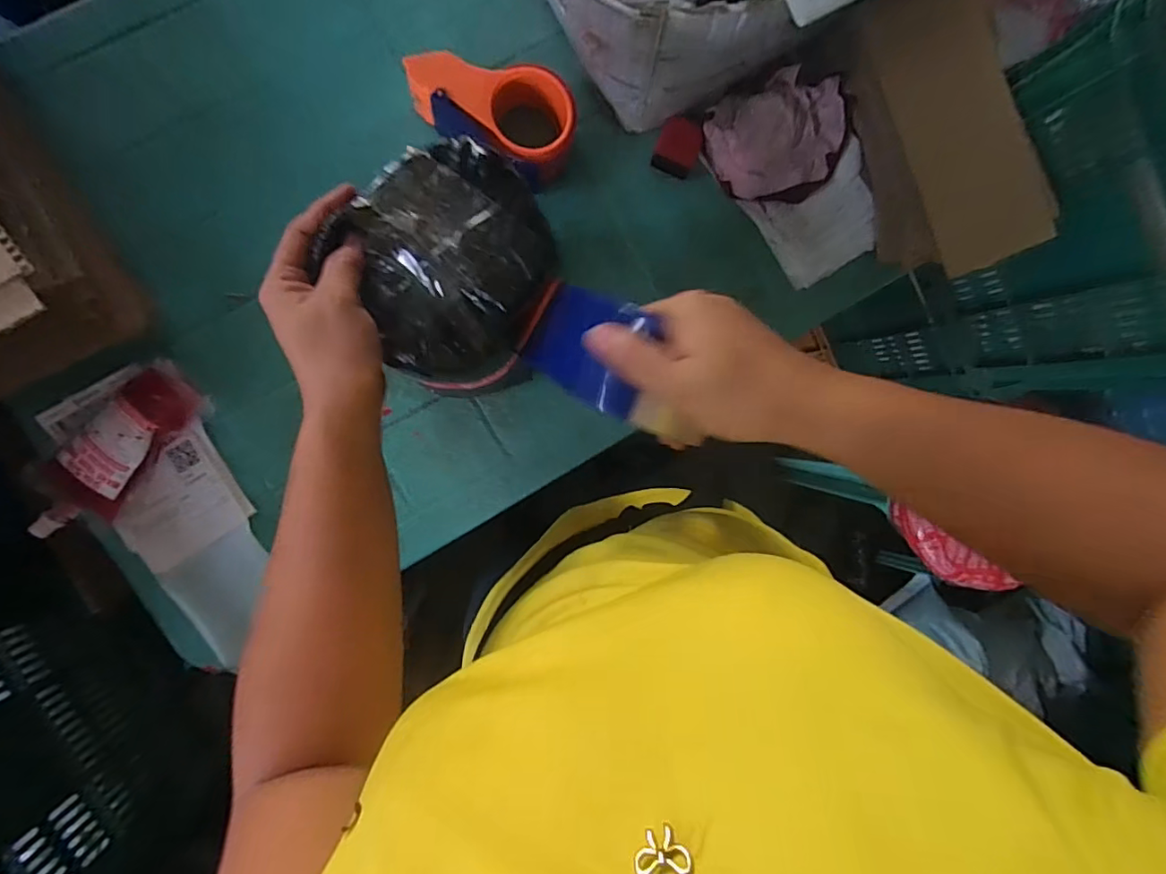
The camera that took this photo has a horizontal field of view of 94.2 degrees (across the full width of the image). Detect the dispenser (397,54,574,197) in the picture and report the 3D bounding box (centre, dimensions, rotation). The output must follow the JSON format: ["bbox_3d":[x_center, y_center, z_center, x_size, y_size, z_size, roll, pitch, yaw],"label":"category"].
[{"bbox_3d":[-0.087,-0.312,0.528,0.161,0.063,0.093,19,91,-7],"label":"dispenser"}]

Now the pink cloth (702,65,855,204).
[{"bbox_3d":[0.212,-0.309,0.562,0.154,0.019,0.116,-23,95,-4],"label":"pink cloth"}]

